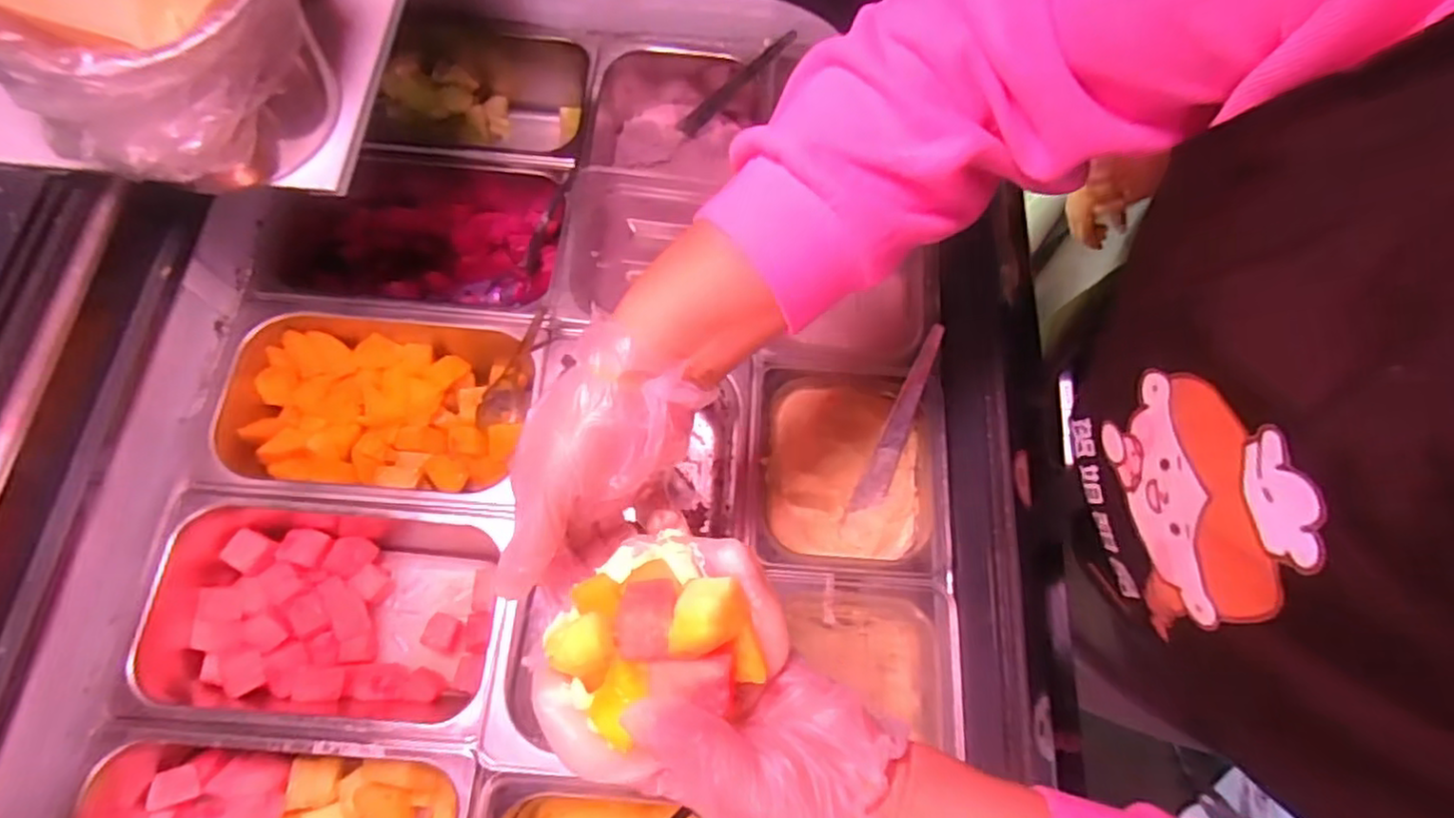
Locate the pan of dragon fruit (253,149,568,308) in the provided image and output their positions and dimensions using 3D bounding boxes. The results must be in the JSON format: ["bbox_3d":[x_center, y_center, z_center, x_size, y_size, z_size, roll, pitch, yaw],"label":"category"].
[{"bbox_3d":[-0.279,-0.152,0.645,0.251,0.087,0.168,1,70,-2],"label":"pan of dragon fruit"}]

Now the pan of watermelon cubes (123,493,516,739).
[{"bbox_3d":[-0.297,0.160,0.544,0.263,0.089,0.155,5,70,-1],"label":"pan of watermelon cubes"}]

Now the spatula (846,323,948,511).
[{"bbox_3d":[0.145,0.010,0.577,0.022,0.009,0.166,23,93,6],"label":"spatula"}]

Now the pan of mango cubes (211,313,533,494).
[{"bbox_3d":[-0.291,0.010,0.594,0.235,0.086,0.151,-1,70,-3],"label":"pan of mango cubes"}]

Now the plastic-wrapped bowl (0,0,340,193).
[{"bbox_3d":[-0.315,-0.216,0.392,0.145,0.115,0.158,1,70,-2],"label":"plastic-wrapped bowl"}]

